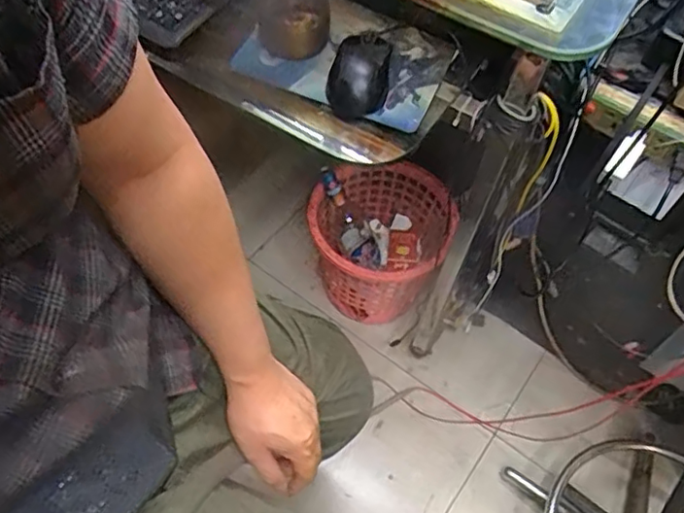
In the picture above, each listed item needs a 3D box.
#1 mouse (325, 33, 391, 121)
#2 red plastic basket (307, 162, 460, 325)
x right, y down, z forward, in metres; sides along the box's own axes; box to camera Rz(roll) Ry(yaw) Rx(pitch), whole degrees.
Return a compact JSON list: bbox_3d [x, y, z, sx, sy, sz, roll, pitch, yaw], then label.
[{"bbox_3d":[0.019,-0.189,0.647,0.067,0.038,0.090,8,57,2],"label":"mouse"},{"bbox_3d":[0.061,-0.025,1.146,0.236,0.255,0.236,2,57,-2],"label":"red plastic basket"}]

